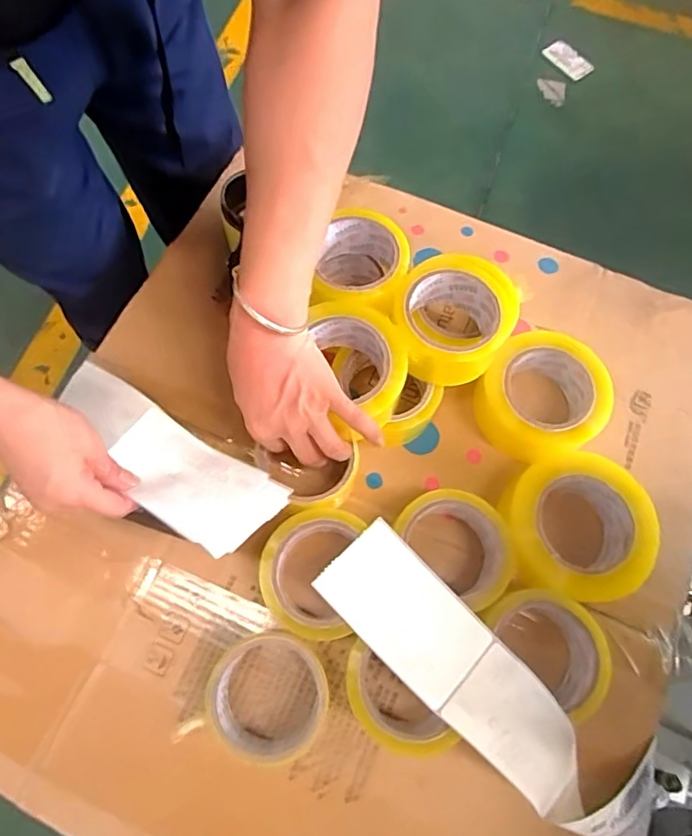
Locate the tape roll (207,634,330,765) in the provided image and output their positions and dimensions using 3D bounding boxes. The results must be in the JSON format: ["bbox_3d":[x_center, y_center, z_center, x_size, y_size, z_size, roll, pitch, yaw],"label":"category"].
[{"bbox_3d":[-0.061,0.229,0.436,0.092,0.049,0.099,1,71,-3],"label":"tape roll"}]

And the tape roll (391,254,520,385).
[{"bbox_3d":[0.097,-0.089,0.496,0.106,0.043,0.108,1,71,-3],"label":"tape roll"}]

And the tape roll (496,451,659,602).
[{"bbox_3d":[0.201,0.096,0.481,0.121,0.067,0.119,0,72,-1],"label":"tape roll"}]

